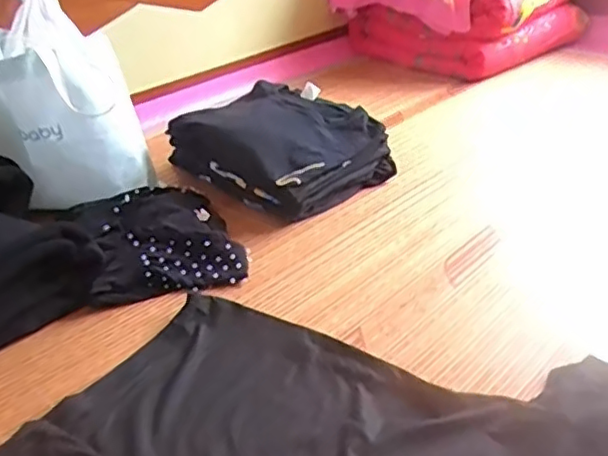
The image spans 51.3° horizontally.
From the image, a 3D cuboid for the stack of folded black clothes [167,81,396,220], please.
[{"bbox_3d":[-0.038,-0.143,1.113,0.262,0.131,0.303,-28,38,-36],"label":"stack of folded black clothes"}]

